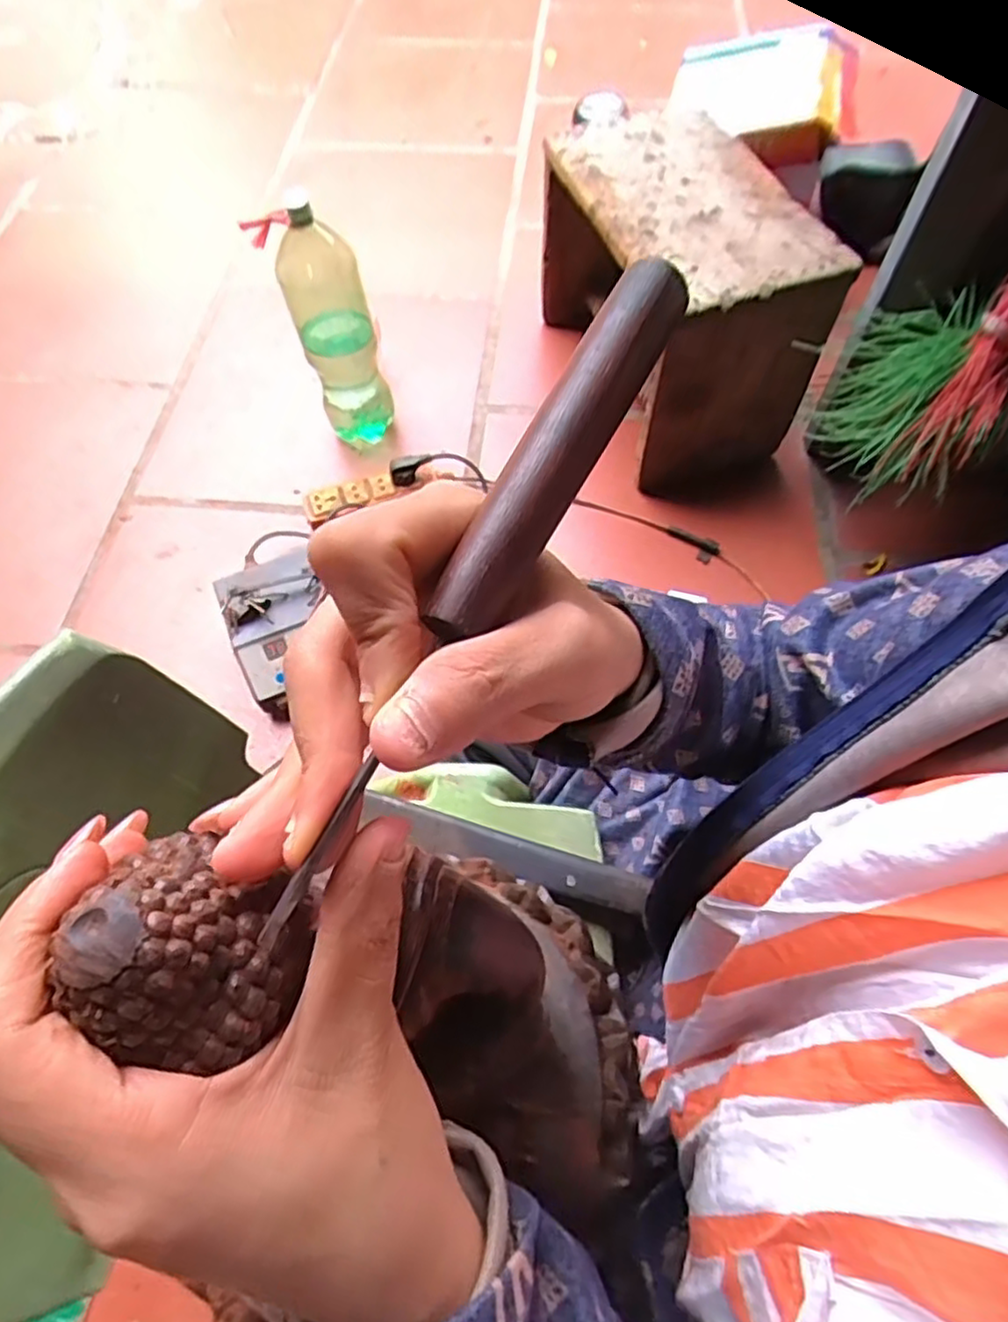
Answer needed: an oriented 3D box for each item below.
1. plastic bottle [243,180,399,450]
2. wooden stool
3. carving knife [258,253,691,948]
[{"bbox_3d":[-0.229,-0.445,0.935,0.111,0.304,0.085,27,64,13],"label":"plastic bottle"},{"bbox_3d":[0.231,-0.479,0.956,0.262,0.327,0.383,-14,63,-9],"label":"wooden stool"},{"bbox_3d":[-0.001,-0.025,0.161,0.017,0.013,0.184,26,76,12],"label":"carving knife"}]

